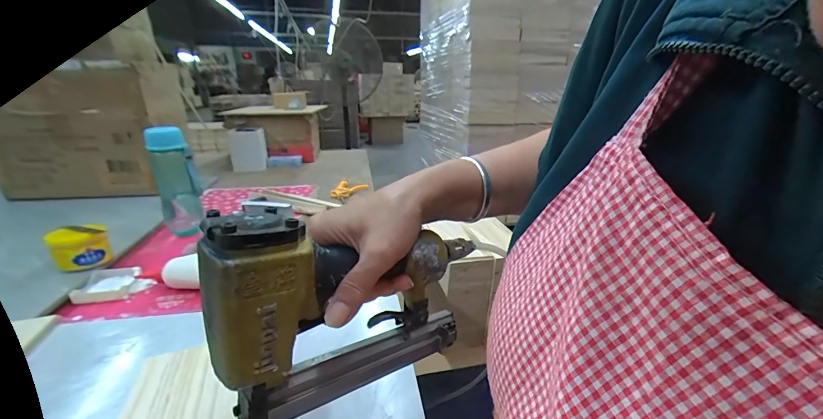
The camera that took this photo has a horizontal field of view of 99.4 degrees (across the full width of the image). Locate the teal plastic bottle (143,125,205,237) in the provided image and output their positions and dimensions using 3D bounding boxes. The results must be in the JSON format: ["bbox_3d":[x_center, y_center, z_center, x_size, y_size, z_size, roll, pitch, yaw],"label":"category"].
[{"bbox_3d":[-0.516,-0.062,0.767,0.078,0.227,0.072,-13,25,-33],"label":"teal plastic bottle"}]

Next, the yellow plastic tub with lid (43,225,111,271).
[{"bbox_3d":[-0.581,0.071,0.615,0.076,0.078,0.063,-19,27,-42],"label":"yellow plastic tub with lid"}]

